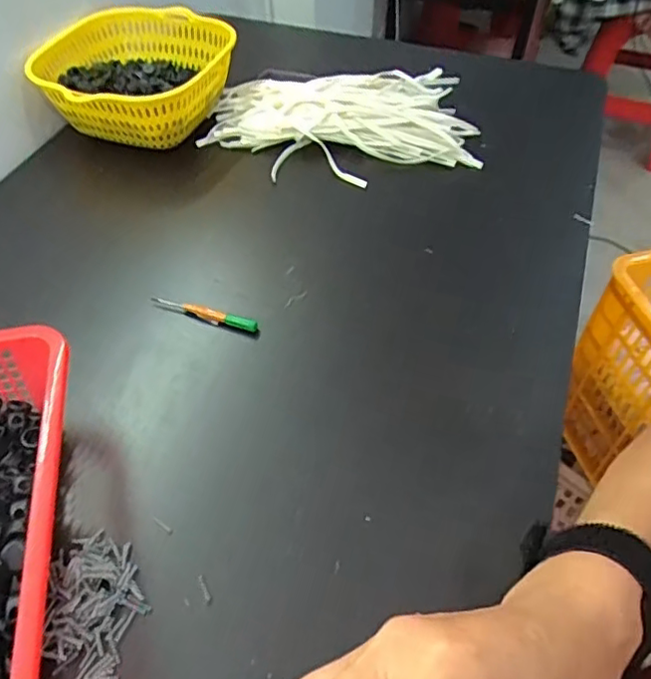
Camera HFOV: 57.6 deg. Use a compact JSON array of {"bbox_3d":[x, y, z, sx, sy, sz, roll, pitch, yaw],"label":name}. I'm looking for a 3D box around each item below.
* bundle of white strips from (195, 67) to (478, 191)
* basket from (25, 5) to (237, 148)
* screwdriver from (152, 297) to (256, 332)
[{"bbox_3d":[0.019,-0.247,0.672,0.305,0.045,0.179,-7,49,-3],"label":"bundle of white strips"},{"bbox_3d":[-0.210,-0.299,0.673,0.194,0.069,0.204,9,50,10],"label":"basket"},{"bbox_3d":[-0.102,-0.022,0.502,0.096,0.012,0.008,16,52,14],"label":"screwdriver"}]

